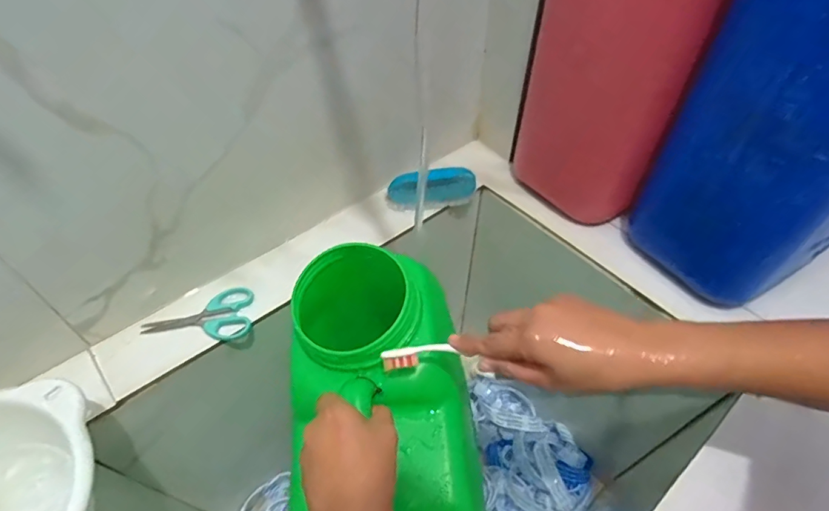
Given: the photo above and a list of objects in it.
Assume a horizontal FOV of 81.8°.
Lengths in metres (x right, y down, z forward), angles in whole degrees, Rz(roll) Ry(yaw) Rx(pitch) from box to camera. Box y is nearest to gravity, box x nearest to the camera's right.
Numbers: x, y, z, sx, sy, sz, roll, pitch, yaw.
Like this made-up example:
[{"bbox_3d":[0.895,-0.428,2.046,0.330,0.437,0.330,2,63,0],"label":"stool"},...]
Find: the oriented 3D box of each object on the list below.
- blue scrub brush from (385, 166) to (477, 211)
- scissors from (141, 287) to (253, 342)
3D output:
[{"bbox_3d":[0.023,-0.093,0.659,0.120,0.040,0.039,-9,50,-8],"label":"blue scrub brush"},{"bbox_3d":[-0.248,0.069,0.550,0.120,0.012,0.064,-2,49,-1],"label":"scissors"}]

